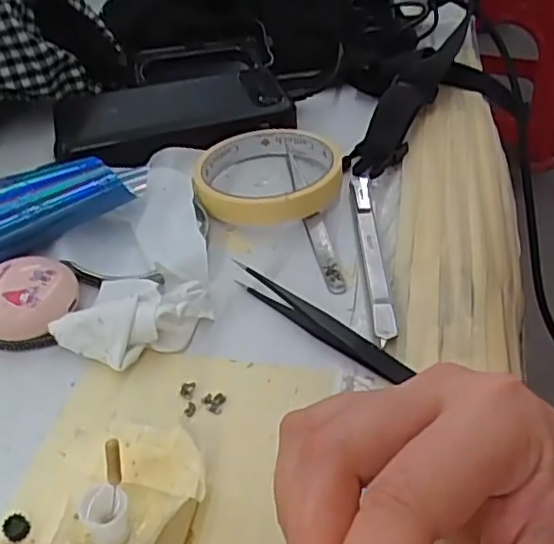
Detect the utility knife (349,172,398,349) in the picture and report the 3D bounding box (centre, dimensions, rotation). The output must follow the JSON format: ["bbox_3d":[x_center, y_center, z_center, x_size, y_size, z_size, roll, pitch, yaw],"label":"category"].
[{"bbox_3d":[0.050,-0.013,0.344,0.011,0.008,0.134,-2,42,0],"label":"utility knife"}]

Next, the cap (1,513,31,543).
[{"bbox_3d":[-0.096,0.094,0.237,0.009,0.005,0.010,-27,48,-26],"label":"cap"}]

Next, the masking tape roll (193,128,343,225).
[{"bbox_3d":[-0.005,-0.061,0.390,0.086,0.020,0.088,-1,42,1],"label":"masking tape roll"}]

